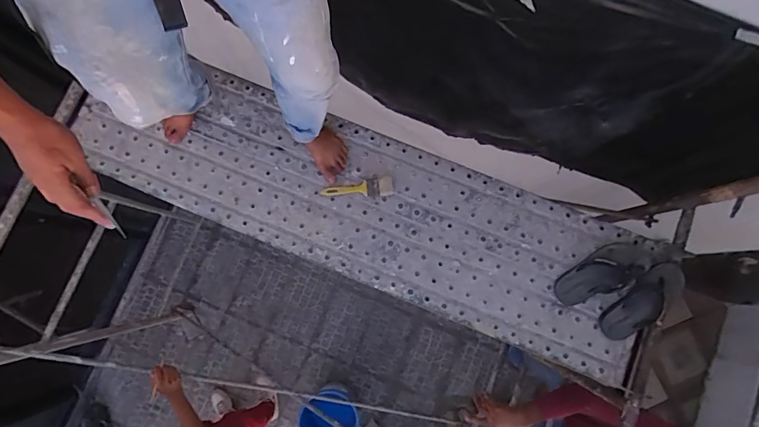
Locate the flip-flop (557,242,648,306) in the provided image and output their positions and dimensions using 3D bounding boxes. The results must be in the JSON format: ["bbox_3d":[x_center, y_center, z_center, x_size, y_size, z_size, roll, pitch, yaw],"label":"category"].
[{"bbox_3d":[0.621,0.162,1.149,0.282,0.049,0.121,-22,83,-3],"label":"flip-flop"}]

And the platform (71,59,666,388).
[{"bbox_3d":[-0.062,-0.019,1.165,1.617,0.057,0.433,20,77,3],"label":"platform"}]

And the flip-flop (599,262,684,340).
[{"bbox_3d":[0.718,0.241,1.120,0.262,0.036,0.096,-45,80,2],"label":"flip-flop"}]

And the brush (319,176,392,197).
[{"bbox_3d":[-0.063,-0.070,1.182,0.204,0.020,0.055,-8,82,-2],"label":"brush"}]

